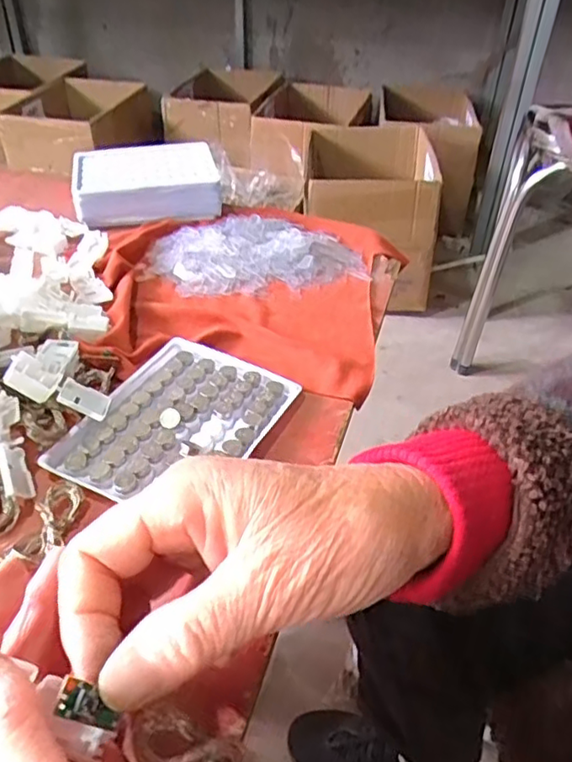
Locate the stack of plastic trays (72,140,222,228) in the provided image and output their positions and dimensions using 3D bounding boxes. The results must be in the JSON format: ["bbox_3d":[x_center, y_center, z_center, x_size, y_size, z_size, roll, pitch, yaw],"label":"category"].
[{"bbox_3d":[-0.134,-0.193,0.587,0.132,0.036,0.112,-6,40,-11],"label":"stack of plastic trays"}]

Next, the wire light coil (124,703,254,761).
[{"bbox_3d":[-0.031,0.126,0.209,0.047,0.012,0.019,26,82,-2],"label":"wire light coil"}]

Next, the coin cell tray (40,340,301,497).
[{"bbox_3d":[-0.064,0.021,0.348,0.099,0.012,0.126,18,41,20],"label":"coin cell tray"}]

